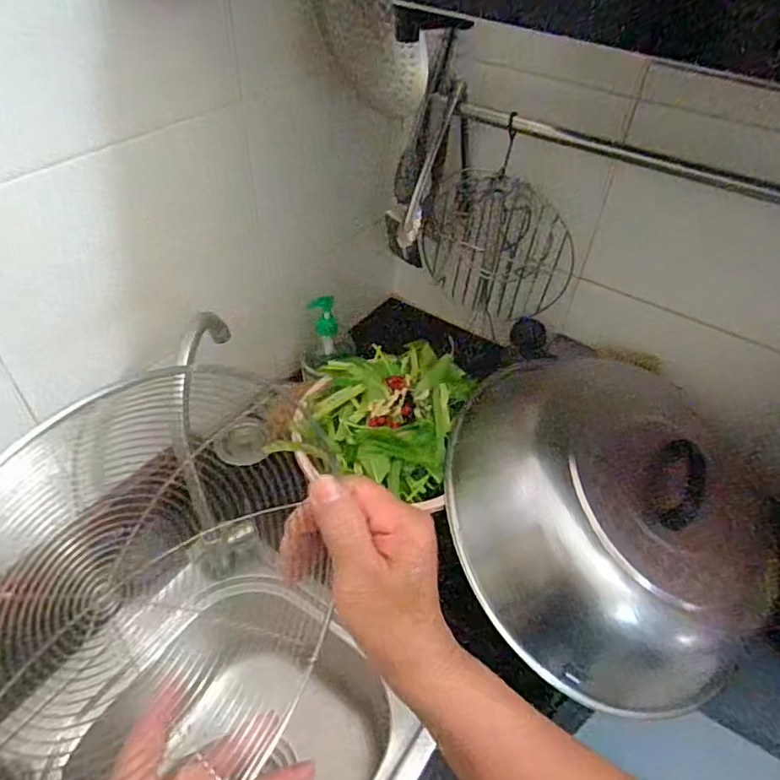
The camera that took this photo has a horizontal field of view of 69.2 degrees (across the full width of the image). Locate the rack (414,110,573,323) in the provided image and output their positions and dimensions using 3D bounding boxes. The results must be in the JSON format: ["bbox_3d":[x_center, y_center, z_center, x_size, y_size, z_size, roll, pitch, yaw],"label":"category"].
[{"bbox_3d":[0.147,-0.219,0.834,0.221,0.245,0.022,-10,26,43],"label":"rack"}]

